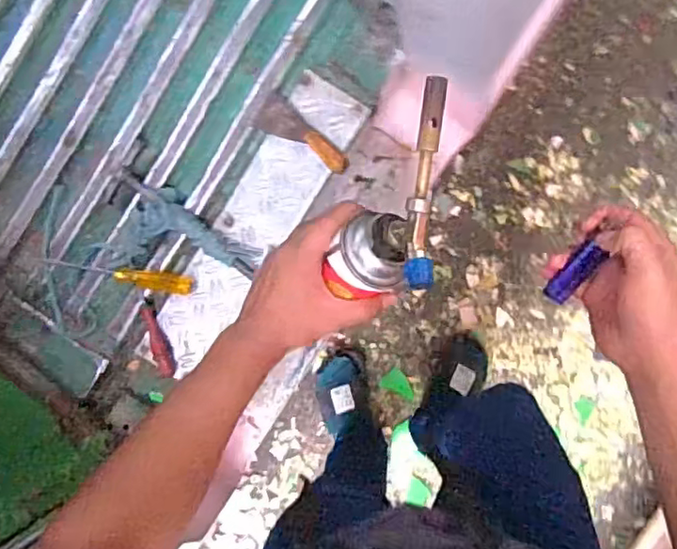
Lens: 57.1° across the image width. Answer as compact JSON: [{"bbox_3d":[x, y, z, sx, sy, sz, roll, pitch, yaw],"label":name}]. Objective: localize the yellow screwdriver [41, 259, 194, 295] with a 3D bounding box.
[{"bbox_3d":[-0.320,0.001,0.894,0.225,0.034,0.028,9,87,0],"label":"yellow screwdriver"}]

